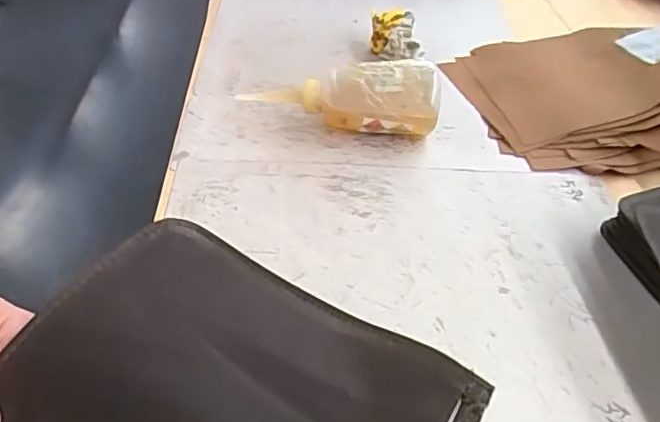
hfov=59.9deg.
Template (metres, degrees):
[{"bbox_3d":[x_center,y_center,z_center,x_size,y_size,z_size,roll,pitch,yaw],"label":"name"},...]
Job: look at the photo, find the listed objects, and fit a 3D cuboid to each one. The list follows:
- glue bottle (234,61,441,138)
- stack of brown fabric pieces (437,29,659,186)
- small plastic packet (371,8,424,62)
[{"bbox_3d":[0.007,-0.101,0.511,0.176,0.064,0.045,5,42,0],"label":"glue bottle"},{"bbox_3d":[0.315,-0.140,0.586,0.341,0.066,0.244,-8,44,-14],"label":"stack of brown fabric pieces"},{"bbox_3d":[0.074,-0.195,0.632,0.059,0.048,0.028,10,42,6],"label":"small plastic packet"}]

